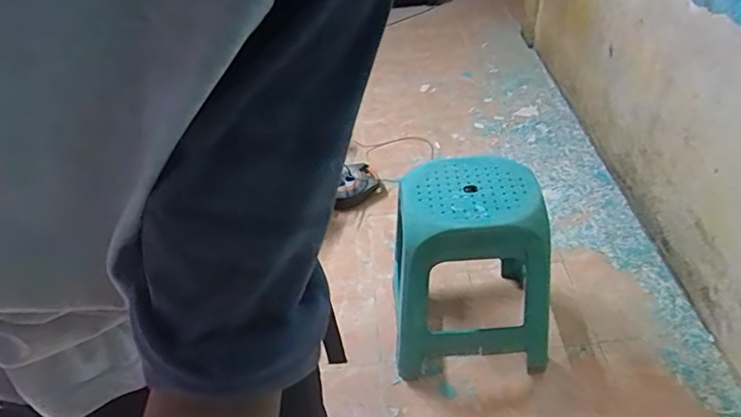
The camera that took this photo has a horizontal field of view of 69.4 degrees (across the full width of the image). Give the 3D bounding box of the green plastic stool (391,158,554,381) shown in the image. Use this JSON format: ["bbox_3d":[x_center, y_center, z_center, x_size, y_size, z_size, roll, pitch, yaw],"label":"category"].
[{"bbox_3d":[0.236,0.143,1.306,0.357,0.450,0.287,-4,42,2],"label":"green plastic stool"}]

